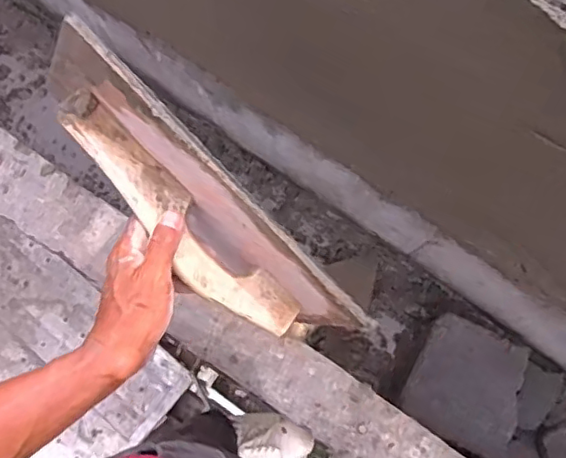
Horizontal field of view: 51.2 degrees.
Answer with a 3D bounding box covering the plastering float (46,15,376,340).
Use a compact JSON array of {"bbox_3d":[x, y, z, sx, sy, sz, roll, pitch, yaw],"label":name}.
[{"bbox_3d":[-0.077,-0.014,0.498,0.326,0.138,0.075,47,66,-17],"label":"plastering float"}]

